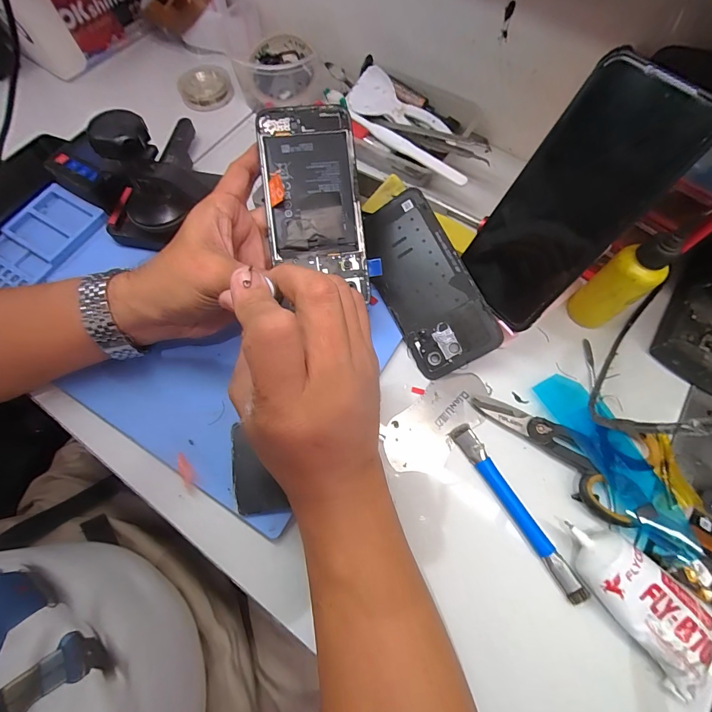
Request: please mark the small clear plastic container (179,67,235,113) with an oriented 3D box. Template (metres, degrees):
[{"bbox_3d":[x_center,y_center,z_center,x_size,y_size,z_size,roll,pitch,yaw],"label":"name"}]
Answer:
[{"bbox_3d":[-0.180,-0.316,0.445,0.059,0.015,0.058,0,69,1],"label":"small clear plastic container"}]

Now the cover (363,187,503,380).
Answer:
[{"bbox_3d":[0.056,-0.064,0.323,0.072,0.007,0.156,-29,79,20],"label":"cover"}]

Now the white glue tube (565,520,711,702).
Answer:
[{"bbox_3d":[0.189,0.159,0.246,0.047,0.033,0.111,-36,72,-12],"label":"white glue tube"}]

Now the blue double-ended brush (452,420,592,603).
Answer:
[{"bbox_3d":[0.118,0.112,0.280,0.014,0.008,0.137,-31,71,-10],"label":"blue double-ended brush"}]

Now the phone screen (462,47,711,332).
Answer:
[{"bbox_3d":[0.136,-0.097,0.252,0.077,0.159,0.012,44,42,16],"label":"phone screen"}]

